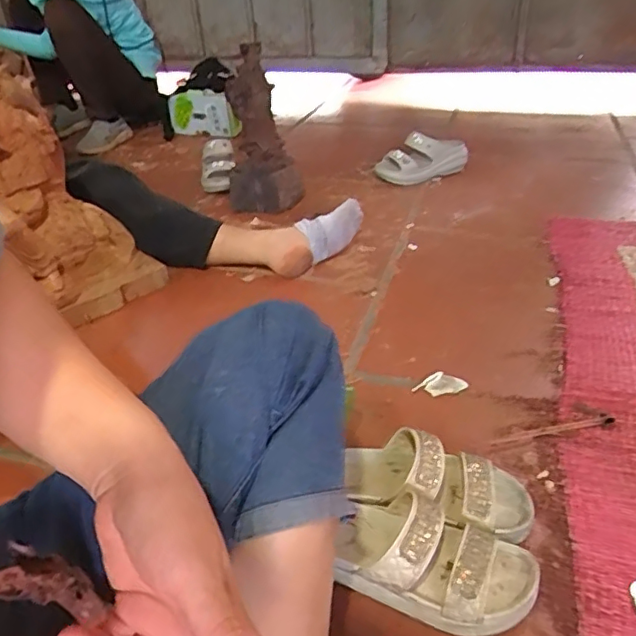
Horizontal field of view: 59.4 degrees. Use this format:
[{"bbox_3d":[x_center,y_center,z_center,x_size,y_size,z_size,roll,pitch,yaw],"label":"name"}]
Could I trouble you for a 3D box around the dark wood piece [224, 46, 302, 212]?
[{"bbox_3d":[-0.134,-0.417,1.268,0.165,0.354,0.117,-11,15,-10],"label":"dark wood piece"}]

